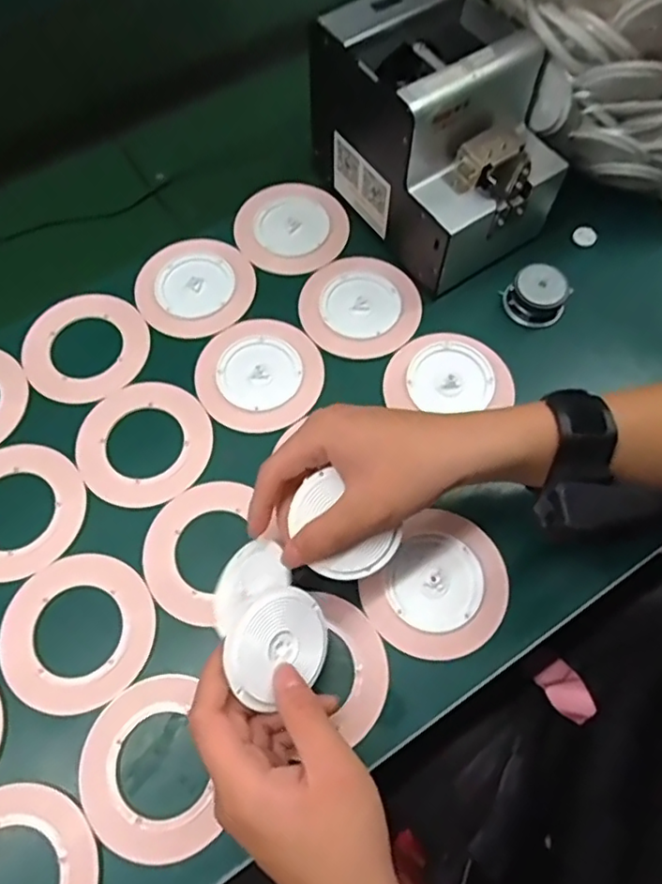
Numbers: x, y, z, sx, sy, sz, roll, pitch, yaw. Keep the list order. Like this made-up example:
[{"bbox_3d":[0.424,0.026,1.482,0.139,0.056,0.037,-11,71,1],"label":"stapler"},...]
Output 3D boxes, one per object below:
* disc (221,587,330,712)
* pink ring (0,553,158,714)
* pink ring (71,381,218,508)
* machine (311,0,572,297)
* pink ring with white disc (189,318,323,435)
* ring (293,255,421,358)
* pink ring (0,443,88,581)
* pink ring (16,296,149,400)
[{"bbox_3d":[-0.030,0.116,0.350,0.063,0.004,0.054,-15,86,-30],"label":"disc"},{"bbox_3d":[-0.171,0.127,0.410,0.099,0.004,0.099,38,72,16],"label":"pink ring"},{"bbox_3d":[-0.143,0.000,0.466,0.101,0.004,0.100,0,66,0],"label":"pink ring"},{"bbox_3d":[0.087,-0.246,0.490,0.126,0.142,0.176,-36,70,-14],"label":"machine"},{"bbox_3d":[-0.057,-0.056,0.487,0.098,0.004,0.098,0,66,0],"label":"pink ring with white disc"},{"bbox_3d":[0.024,-0.116,0.510,0.097,0.007,0.094,0,66,0],"label":"ring"},{"bbox_3d":[-0.233,0.049,0.444,0.101,0.004,0.100,0,66,0],"label":"pink ring"},{"bbox_3d":[-0.201,-0.078,0.498,0.103,0.006,0.095,0,66,0],"label":"pink ring"}]

